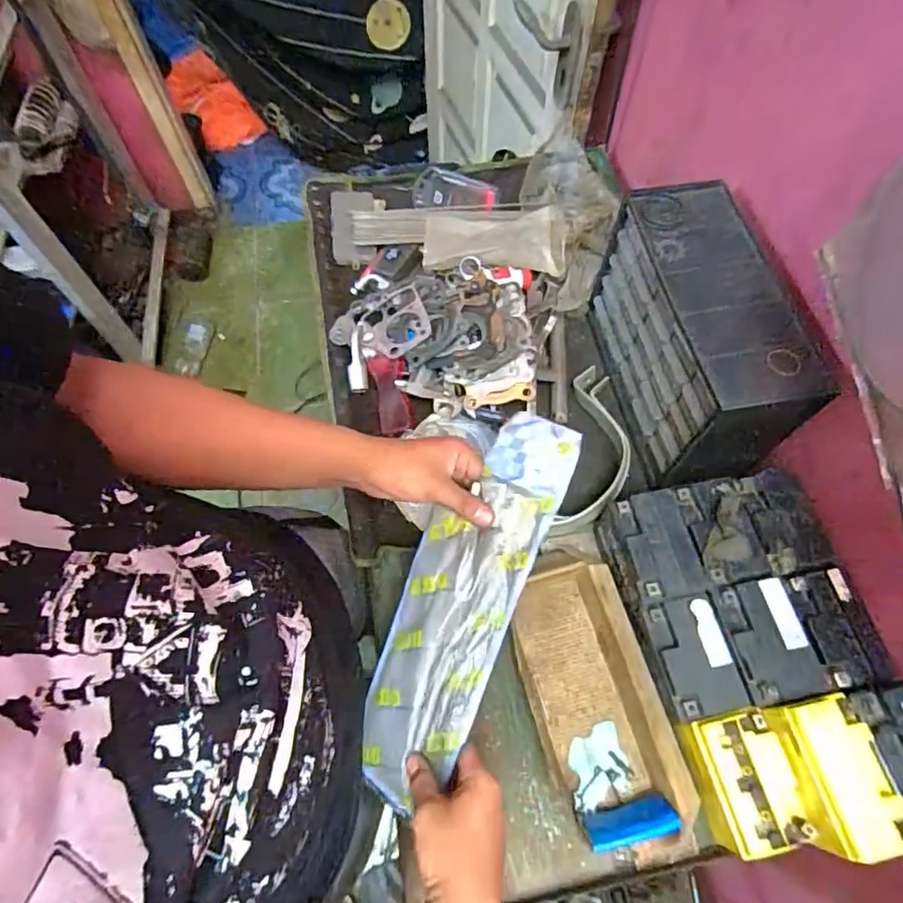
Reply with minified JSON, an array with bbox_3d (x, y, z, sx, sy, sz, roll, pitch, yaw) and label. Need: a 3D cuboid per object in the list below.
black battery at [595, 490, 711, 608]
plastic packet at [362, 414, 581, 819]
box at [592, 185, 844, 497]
[{"bbox_3d":[0.216,0.117,0.627,0.077,0.099,0.114,-12,66,-6],"label":"black battery"},{"bbox_3d":[0.008,0.134,0.505,0.101,0.042,0.349,25,86,11],"label":"plastic packet"},{"bbox_3d":[0.283,-0.134,0.661,0.118,0.195,0.297,-10,66,-5],"label":"box"}]

